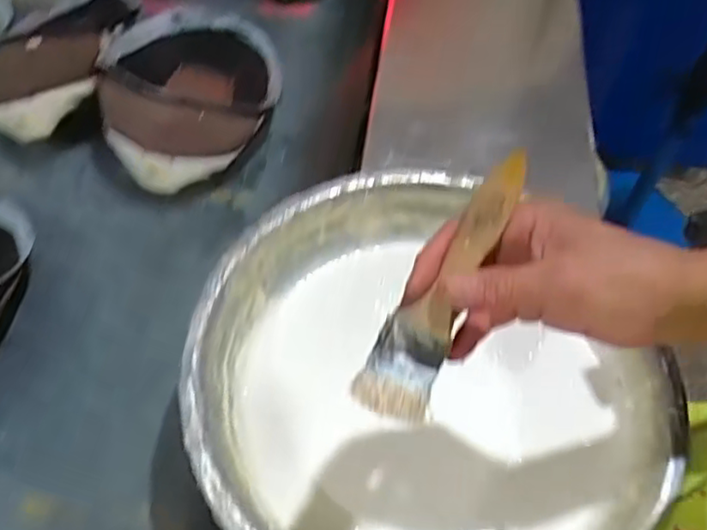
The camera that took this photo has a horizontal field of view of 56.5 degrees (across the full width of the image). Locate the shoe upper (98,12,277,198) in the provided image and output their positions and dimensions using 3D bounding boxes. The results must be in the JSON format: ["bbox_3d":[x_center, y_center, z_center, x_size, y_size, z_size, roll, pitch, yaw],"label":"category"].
[{"bbox_3d":[-0.172,-0.199,0.734,0.179,0.106,0.273,5,42,1],"label":"shoe upper"}]

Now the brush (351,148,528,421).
[{"bbox_3d":[0.042,0.008,0.319,0.036,0.009,0.138,21,96,-7],"label":"brush"}]

